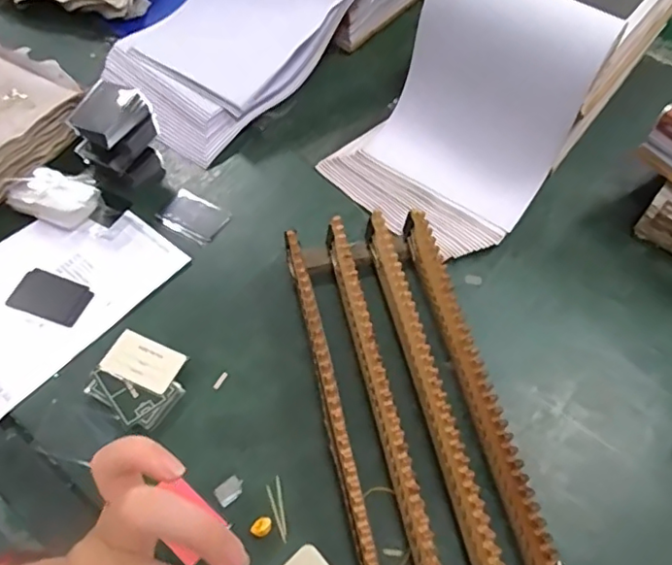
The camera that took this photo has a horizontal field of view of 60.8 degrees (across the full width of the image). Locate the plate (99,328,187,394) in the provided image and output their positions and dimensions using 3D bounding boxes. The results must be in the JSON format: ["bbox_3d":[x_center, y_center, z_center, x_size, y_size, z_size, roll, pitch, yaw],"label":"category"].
[{"bbox_3d":[-0.226,0.093,0.676,0.083,0.005,0.059,24,53,5],"label":"plate"}]

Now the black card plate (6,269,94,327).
[{"bbox_3d":[-0.374,0.020,0.754,0.098,0.008,0.059,18,59,9],"label":"black card plate"}]

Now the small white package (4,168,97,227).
[{"bbox_3d":[-0.395,-0.120,0.794,0.114,0.030,0.074,24,60,12],"label":"small white package"}]

